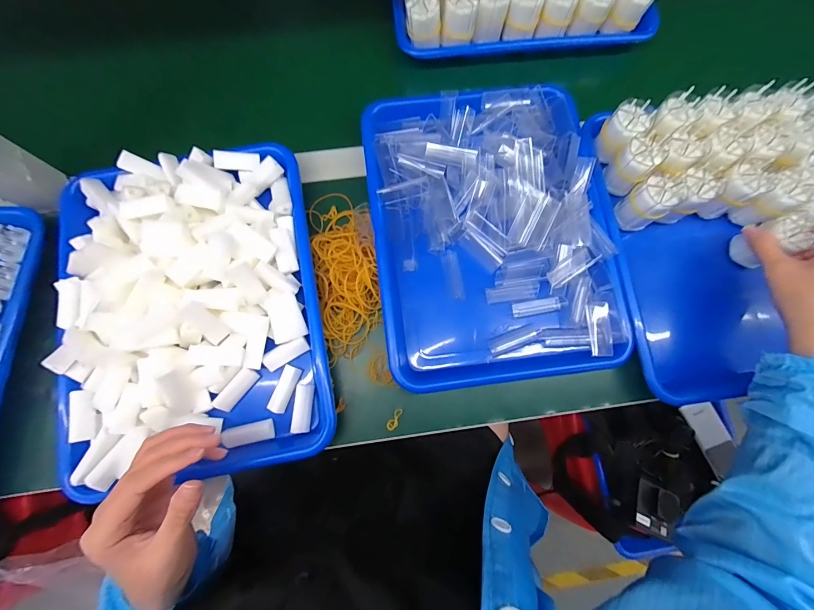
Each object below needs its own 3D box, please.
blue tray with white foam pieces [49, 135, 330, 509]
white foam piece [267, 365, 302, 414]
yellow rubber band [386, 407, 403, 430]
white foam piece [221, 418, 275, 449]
[{"bbox_3d":[-0.216,-0.001,0.342,0.245,0.060,0.323,-11,79,-3],"label":"blue tray with white foam pieces"},{"bbox_3d":[-0.122,0.083,0.345,0.018,0.011,0.045,21,79,3],"label":"white foam piece"},{"bbox_3d":[-0.012,0.118,0.356,0.011,0.004,0.024,32,80,5],"label":"yellow rubber band"},{"bbox_3d":[-0.153,0.126,0.340,0.044,0.009,0.019,-12,79,-3],"label":"white foam piece"}]

